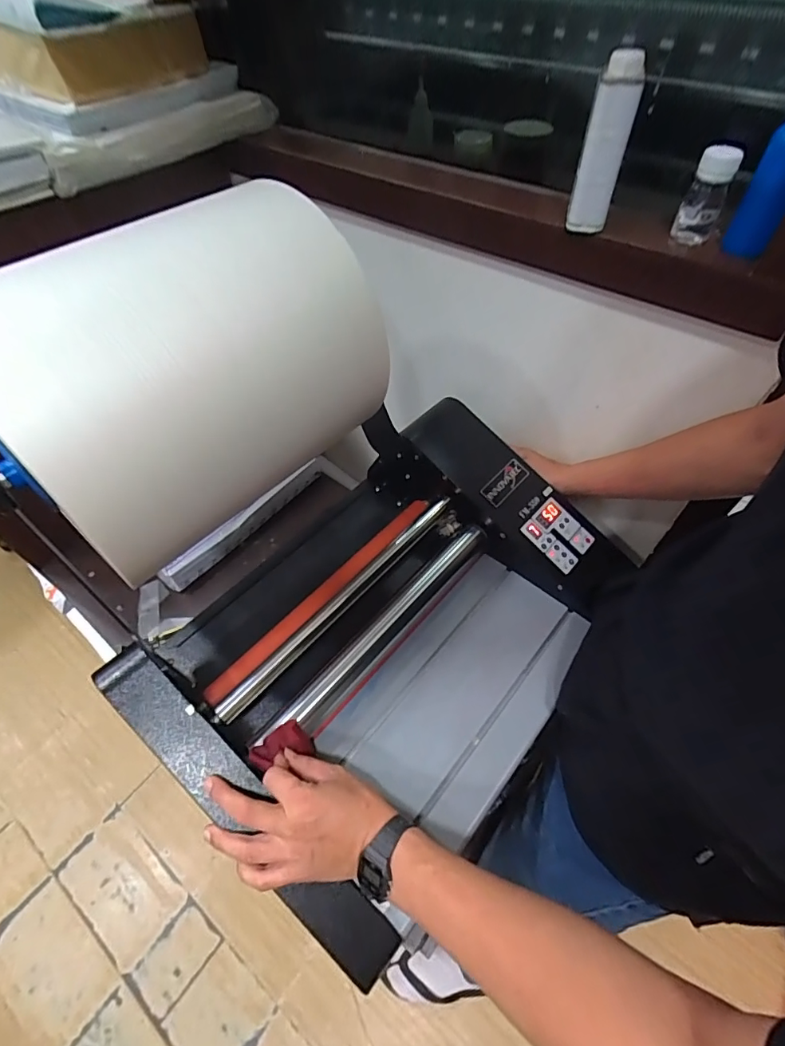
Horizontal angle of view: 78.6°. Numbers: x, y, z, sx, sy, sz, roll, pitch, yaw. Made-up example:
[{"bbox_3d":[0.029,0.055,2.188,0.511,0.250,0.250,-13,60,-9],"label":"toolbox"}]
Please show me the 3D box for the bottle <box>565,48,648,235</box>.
[{"bbox_3d":[0.197,-0.346,0.445,0.038,0.129,0.027,23,54,16],"label":"bottle"}]

